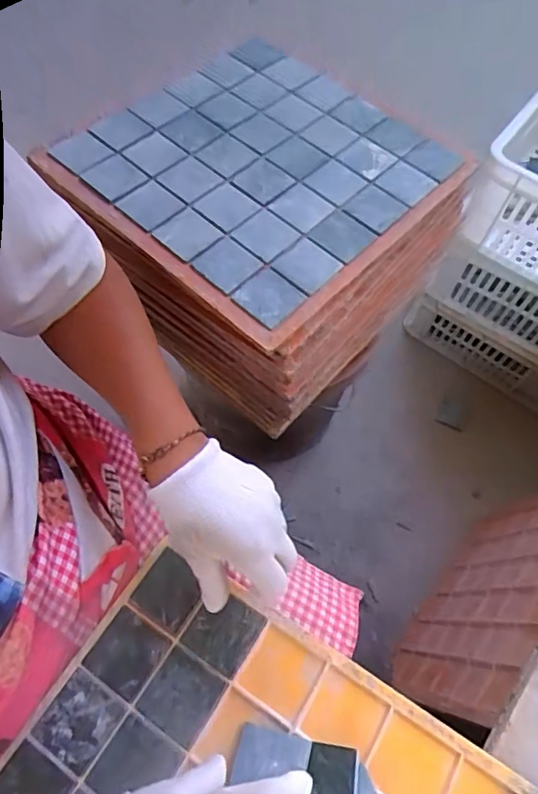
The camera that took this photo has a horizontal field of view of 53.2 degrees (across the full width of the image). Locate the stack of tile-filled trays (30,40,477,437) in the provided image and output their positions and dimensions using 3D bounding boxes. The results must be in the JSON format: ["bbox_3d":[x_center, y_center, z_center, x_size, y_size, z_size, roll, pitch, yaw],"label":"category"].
[{"bbox_3d":[-0.006,-0.185,0.604,0.310,0.196,0.322,39,68,16],"label":"stack of tile-filled trays"}]

